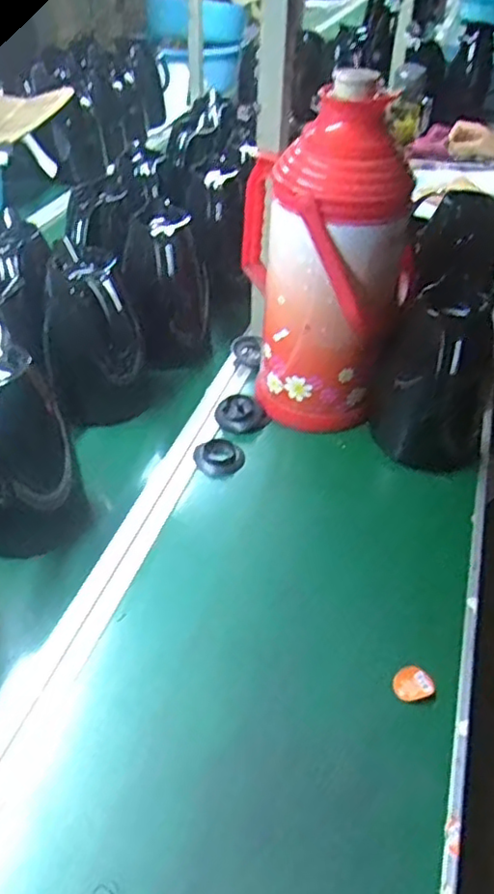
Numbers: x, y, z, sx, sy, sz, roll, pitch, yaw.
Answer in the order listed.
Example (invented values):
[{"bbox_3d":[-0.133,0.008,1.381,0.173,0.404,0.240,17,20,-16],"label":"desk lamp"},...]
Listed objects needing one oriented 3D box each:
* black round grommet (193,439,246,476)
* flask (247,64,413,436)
[{"bbox_3d":[-0.033,0.012,0.803,0.056,0.011,0.052,3,41,-3],"label":"black round grommet"},{"bbox_3d":[0.085,-0.201,0.772,0.197,0.373,0.145,9,42,9],"label":"flask"}]

